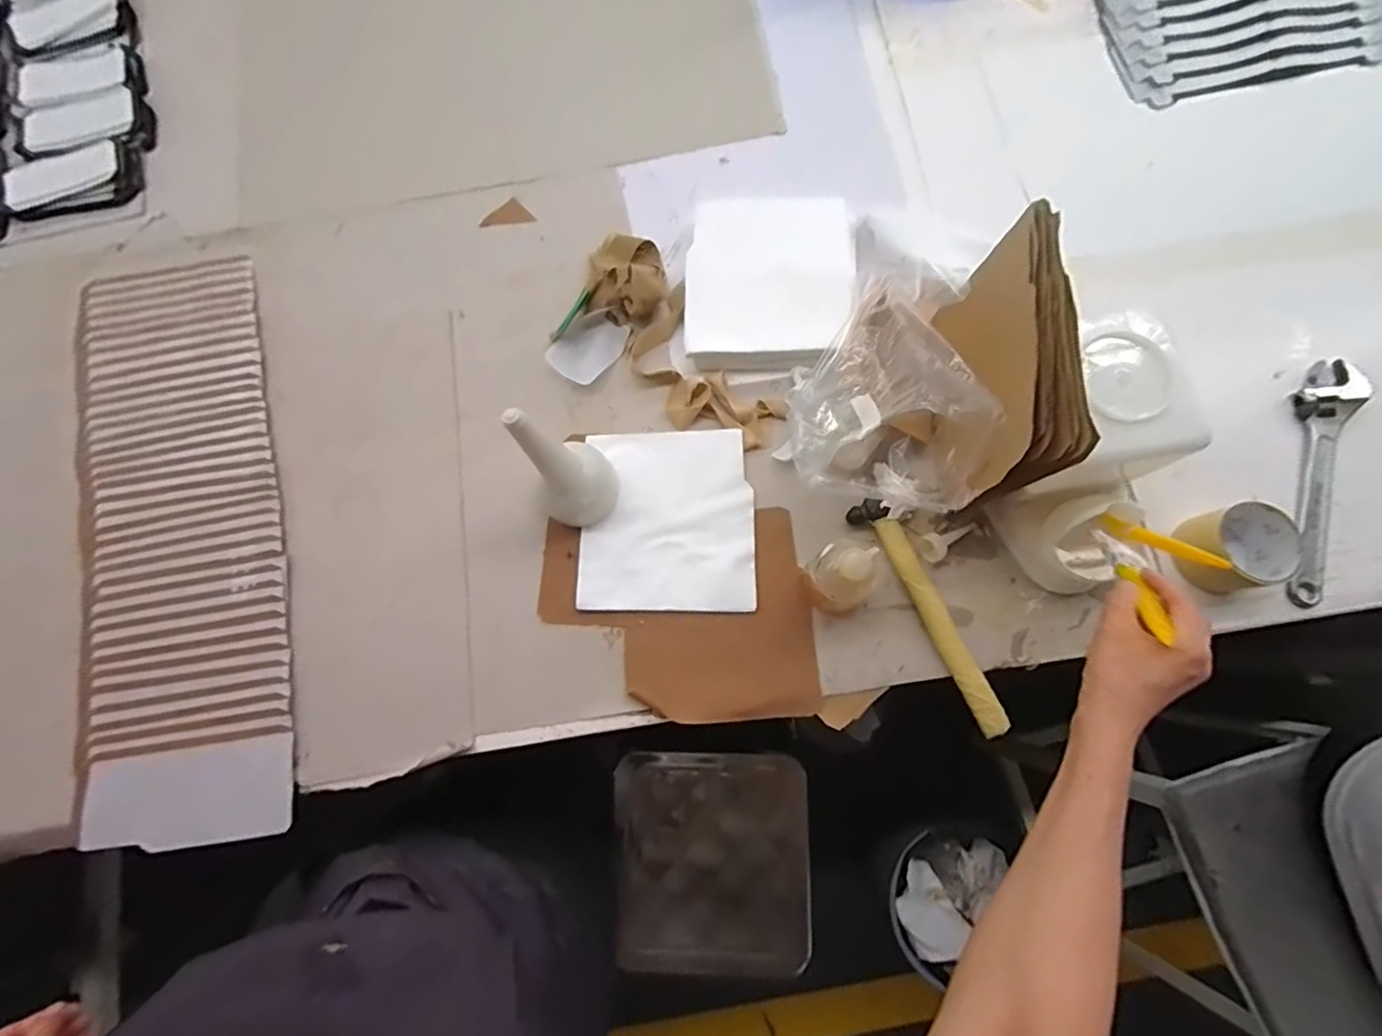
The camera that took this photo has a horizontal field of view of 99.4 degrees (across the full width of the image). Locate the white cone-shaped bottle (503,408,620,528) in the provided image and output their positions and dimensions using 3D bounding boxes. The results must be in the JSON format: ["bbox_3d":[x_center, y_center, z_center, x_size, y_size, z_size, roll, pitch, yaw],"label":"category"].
[{"bbox_3d":[-0.122,-0.052,0.584,0.080,0.187,0.084,-25,78,-6],"label":"white cone-shaped bottle"}]

